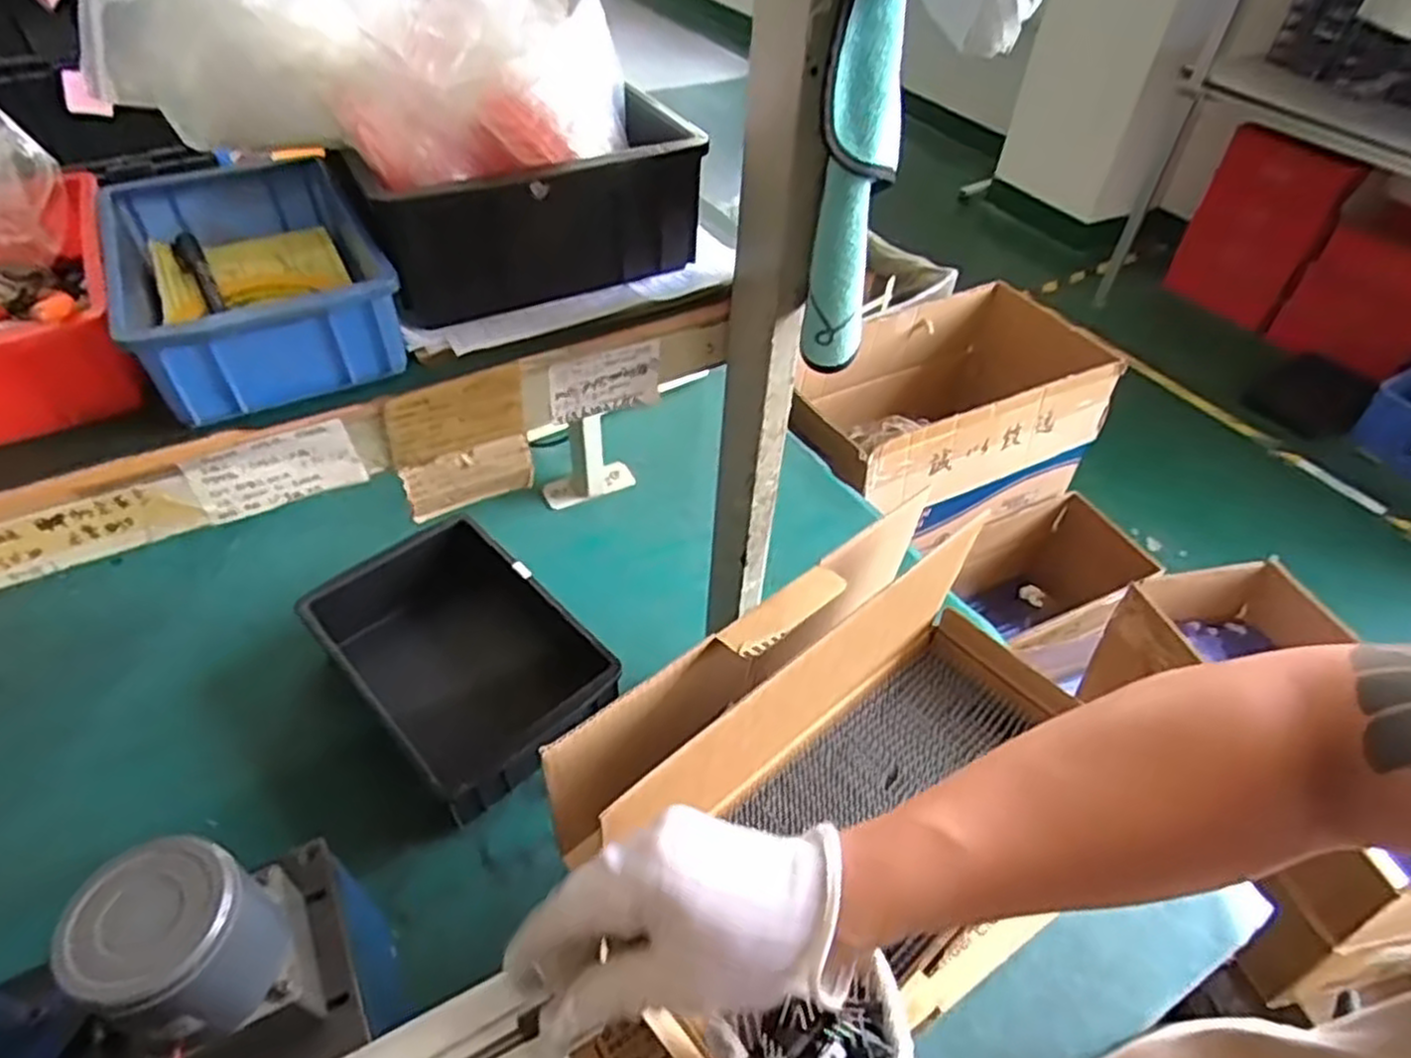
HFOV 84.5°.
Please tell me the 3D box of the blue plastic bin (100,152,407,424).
[{"bbox_3d":[-0.263,-0.149,0.455,0.124,0.058,0.192,-21,51,-22],"label":"blue plastic bin"}]

